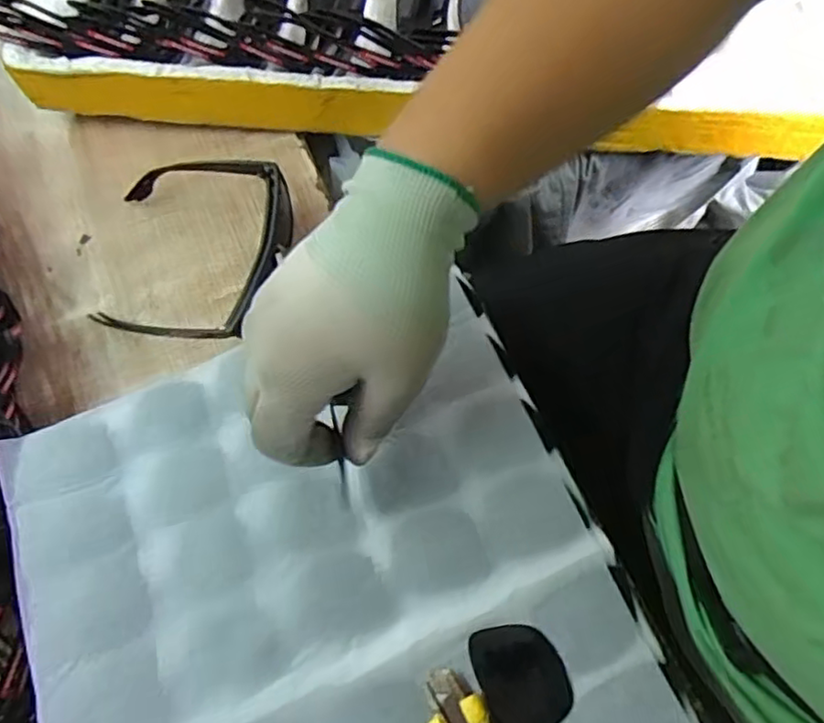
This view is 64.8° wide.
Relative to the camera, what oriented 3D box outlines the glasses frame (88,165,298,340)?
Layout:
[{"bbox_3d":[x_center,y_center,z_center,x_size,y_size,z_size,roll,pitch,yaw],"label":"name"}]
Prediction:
[{"bbox_3d":[-0.171,-0.088,0.507,0.152,0.056,0.153,9,71,8],"label":"glasses frame"}]

